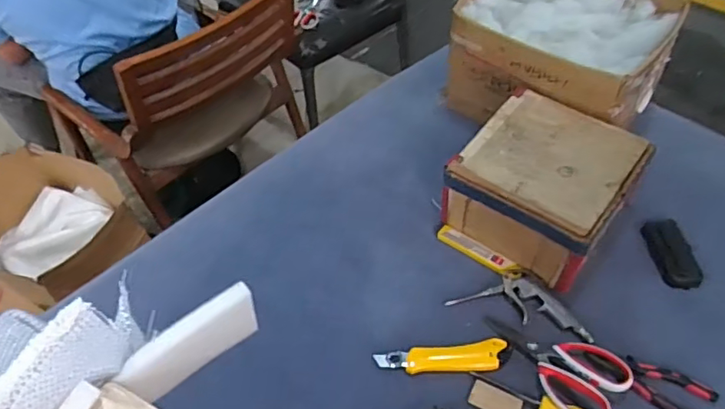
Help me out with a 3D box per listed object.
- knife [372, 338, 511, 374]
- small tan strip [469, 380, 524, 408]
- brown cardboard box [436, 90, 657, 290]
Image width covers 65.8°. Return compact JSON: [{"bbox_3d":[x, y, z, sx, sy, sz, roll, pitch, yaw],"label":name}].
[{"bbox_3d":[0.107,0.200,0.728,0.172,0.019,0.042,-6,50,-2],"label":"knife"},{"bbox_3d":[0.166,0.245,0.698,0.062,0.008,0.035,22,54,19],"label":"small tan strip"},{"bbox_3d":[0.269,-0.026,0.836,0.216,0.134,0.227,32,58,26],"label":"brown cardboard box"}]

